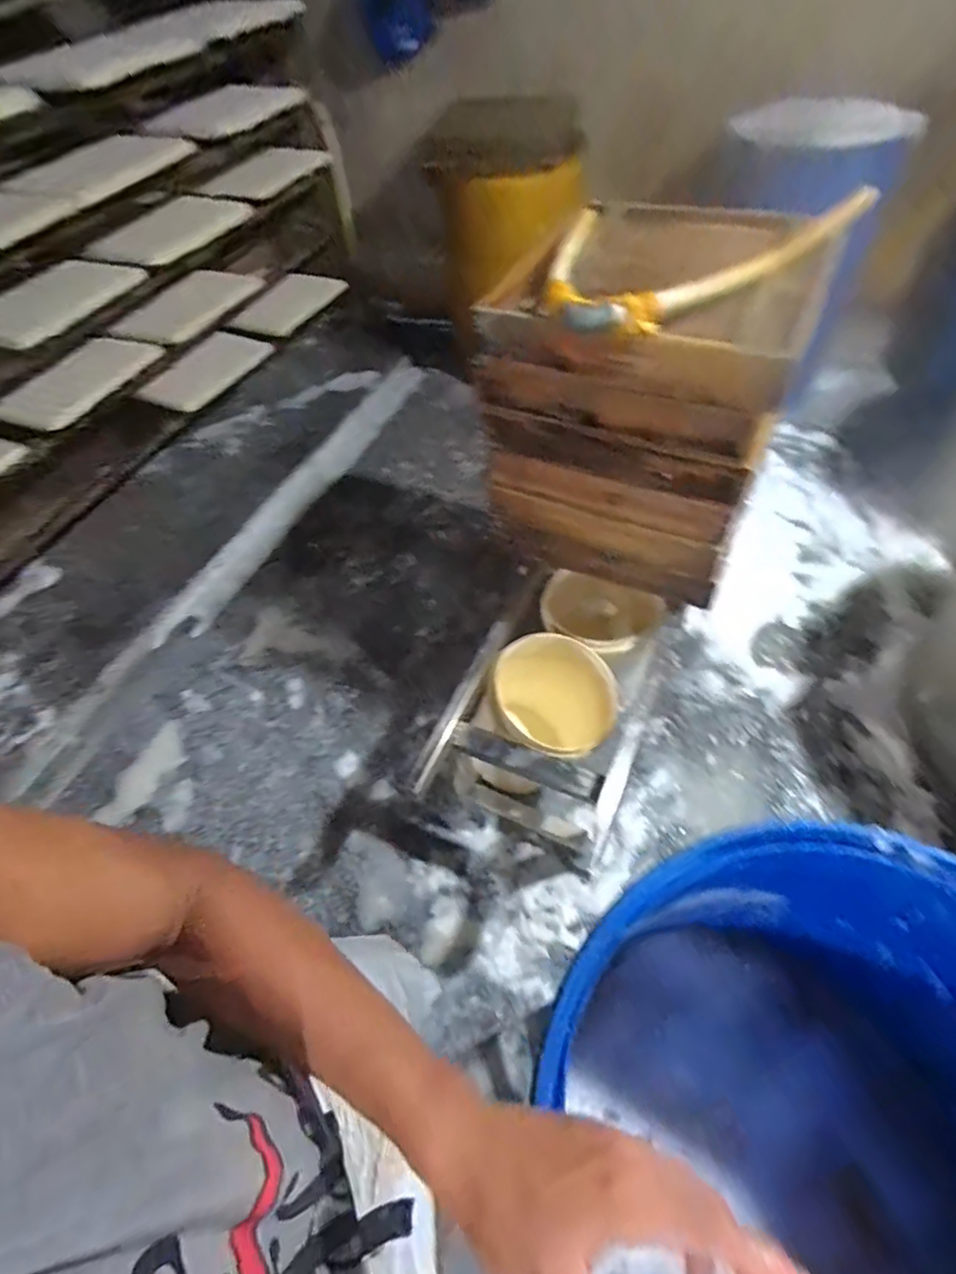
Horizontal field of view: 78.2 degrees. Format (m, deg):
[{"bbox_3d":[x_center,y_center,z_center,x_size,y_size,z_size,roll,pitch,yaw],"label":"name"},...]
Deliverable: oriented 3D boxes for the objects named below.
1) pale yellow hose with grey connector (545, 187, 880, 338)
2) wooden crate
[{"bbox_3d":[0.369,-0.767,1.136,0.702,0.055,0.430,-32,57,-17],"label":"pale yellow hose with grey connector"},{"bbox_3d":[0.369,-0.510,1.323,0.543,0.698,0.514,21,58,20],"label":"wooden crate"}]

